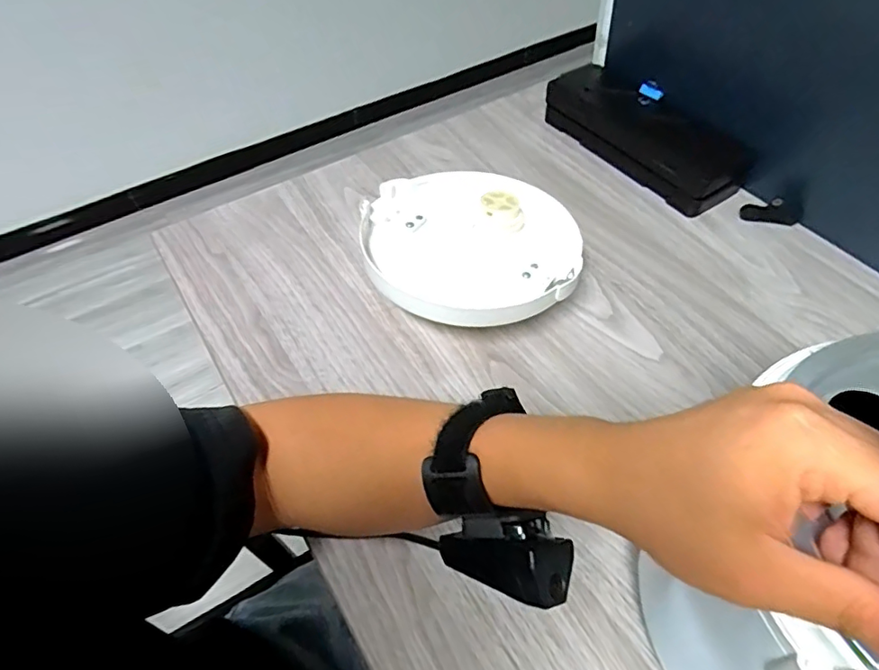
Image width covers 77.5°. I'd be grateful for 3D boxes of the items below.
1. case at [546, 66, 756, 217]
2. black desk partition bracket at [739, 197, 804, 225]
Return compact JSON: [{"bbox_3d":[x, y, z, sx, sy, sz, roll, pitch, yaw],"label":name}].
[{"bbox_3d":[0.231,-0.240,0.656,0.081,0.058,0.237,-30,58,-21],"label":"case"},{"bbox_3d":[0.354,-0.131,0.585,0.056,0.029,0.011,3,50,27],"label":"black desk partition bracket"}]

